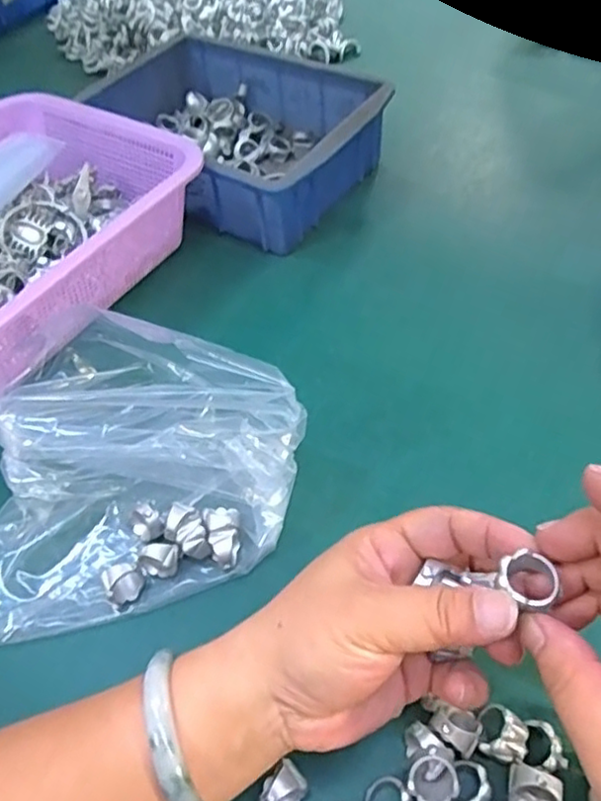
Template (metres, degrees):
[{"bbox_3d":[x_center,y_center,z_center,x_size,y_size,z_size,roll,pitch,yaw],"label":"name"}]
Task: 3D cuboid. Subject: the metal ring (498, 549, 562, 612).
[{"bbox_3d":[0.082,0.065,0.227,0.018,0.006,0.019,-3,53,3],"label":"metal ring"}]

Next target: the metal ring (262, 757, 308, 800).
[{"bbox_3d":[-0.007,0.169,0.273,0.014,0.023,0.021,29,61,24],"label":"metal ring"}]

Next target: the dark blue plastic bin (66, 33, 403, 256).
[{"bbox_3d":[-0.065,-0.243,0.565,0.249,0.060,0.178,29,61,24],"label":"dark blue plastic bin"}]

